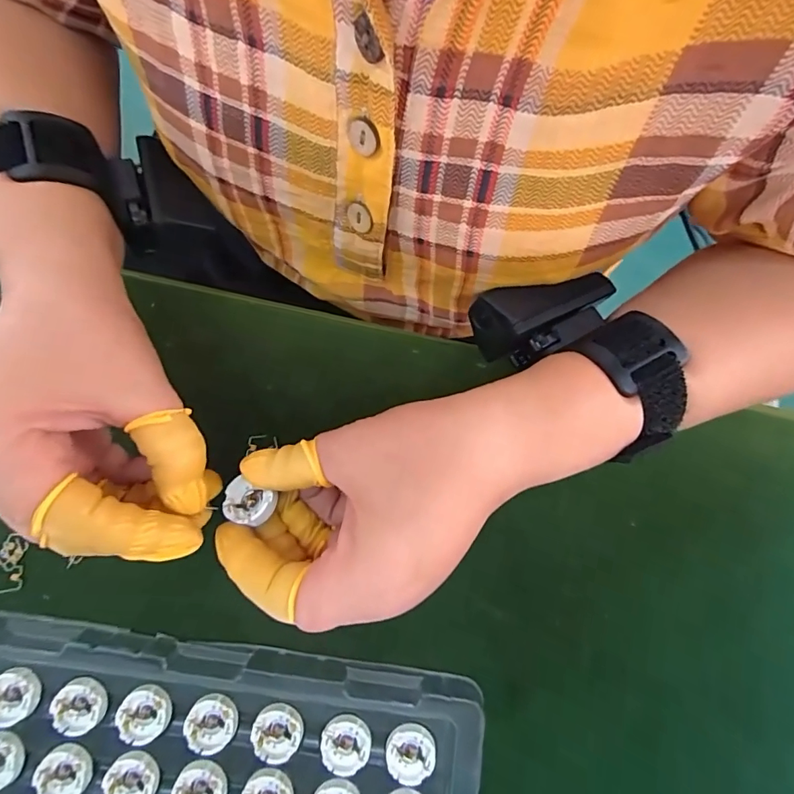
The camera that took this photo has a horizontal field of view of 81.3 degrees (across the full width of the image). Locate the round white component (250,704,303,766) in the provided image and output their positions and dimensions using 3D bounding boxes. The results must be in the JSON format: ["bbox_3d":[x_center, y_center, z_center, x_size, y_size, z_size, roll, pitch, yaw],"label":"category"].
[{"bbox_3d":[-0.056,0.157,0.216,0.023,0.005,0.024,0,79,-1],"label":"round white component"}]

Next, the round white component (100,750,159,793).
[{"bbox_3d":[-0.122,0.176,0.210,0.023,0.004,0.024,0,79,-1],"label":"round white component"}]

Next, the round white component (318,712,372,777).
[{"bbox_3d":[-0.024,0.162,0.216,0.023,0.004,0.024,0,79,-1],"label":"round white component"}]

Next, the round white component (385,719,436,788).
[{"bbox_3d":[0.006,0.165,0.213,0.022,0.004,0.023,0,79,-1],"label":"round white component"}]

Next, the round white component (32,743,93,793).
[{"bbox_3d":[-0.153,0.173,0.211,0.025,0.004,0.023,0,79,-1],"label":"round white component"}]

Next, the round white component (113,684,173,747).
[{"bbox_3d":[-0.118,0.148,0.216,0.023,0.004,0.024,0,79,-1],"label":"round white component"}]

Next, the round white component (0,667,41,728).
[{"bbox_3d":[-0.181,0.140,0.216,0.024,0.004,0.024,0,79,-1],"label":"round white component"}]

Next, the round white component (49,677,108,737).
[{"bbox_3d":[-0.149,0.145,0.216,0.023,0.004,0.023,0,79,-1],"label":"round white component"}]

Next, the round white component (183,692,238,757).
[{"bbox_3d":[-0.087,0.153,0.216,0.023,0.005,0.023,0,79,-1],"label":"round white component"}]

